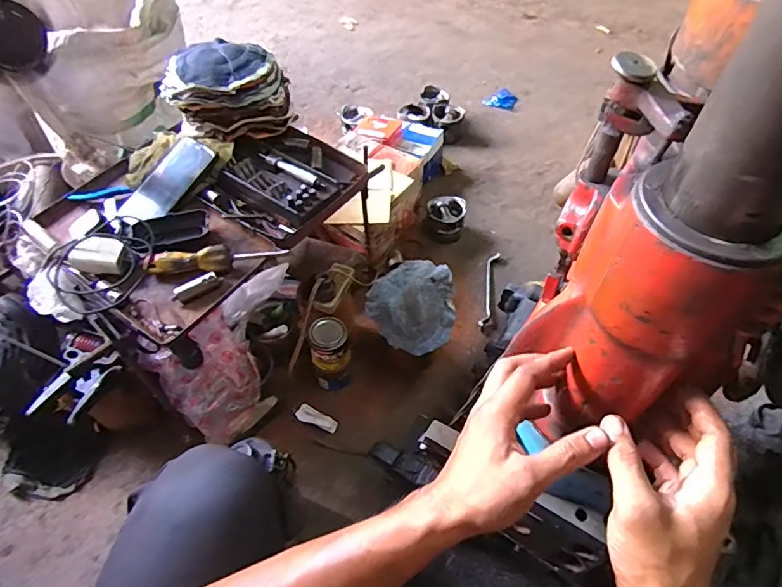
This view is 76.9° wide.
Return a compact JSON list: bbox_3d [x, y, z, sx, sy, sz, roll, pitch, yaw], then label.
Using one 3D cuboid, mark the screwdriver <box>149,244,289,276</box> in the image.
[{"bbox_3d":[-0.244,-0.047,0.690,0.190,0.027,0.032,-4,51,-3],"label":"screwdriver"}]

